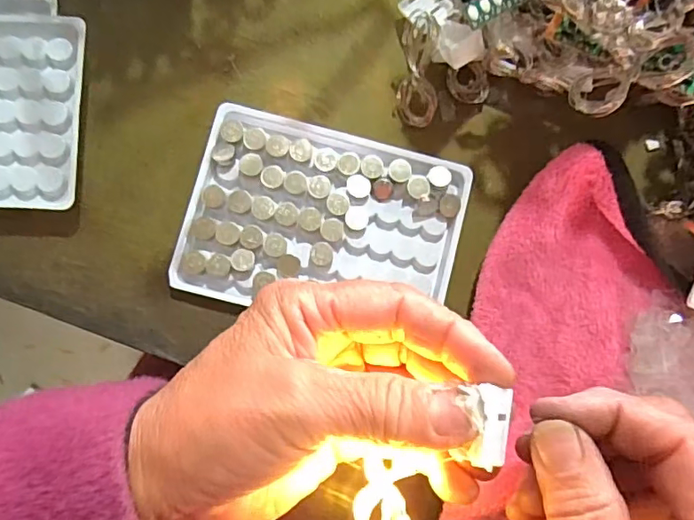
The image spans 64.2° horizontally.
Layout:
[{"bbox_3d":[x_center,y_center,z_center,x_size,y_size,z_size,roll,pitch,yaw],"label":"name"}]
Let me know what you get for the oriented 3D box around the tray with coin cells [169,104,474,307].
[{"bbox_3d":[-0.010,-0.018,0.267,0.128,0.016,0.090,14,83,-1],"label":"tray with coin cells"}]

